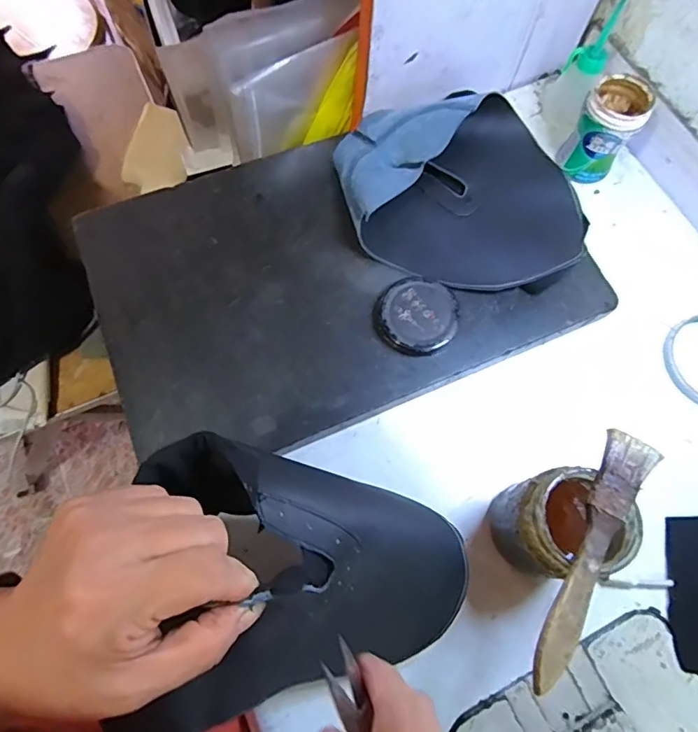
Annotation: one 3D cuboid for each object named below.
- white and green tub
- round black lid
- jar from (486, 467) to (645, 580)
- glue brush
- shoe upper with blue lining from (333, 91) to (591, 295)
[{"bbox_3d":[0.229,-0.212,0.459,0.051,0.078,0.050,1,69,-2],"label":"white and green tub"},{"bbox_3d":[0.055,-0.041,0.403,0.063,0.010,0.063,1,69,-2],"label":"round black lid"},{"bbox_3d":[0.131,0.102,0.328,0.061,0.102,0.058,1,69,-2],"label":"jar"},{"bbox_3d":[0.132,0.102,0.271,0.027,0.006,0.143,28,70,8],"label":"glue brush"},{"bbox_3d":[0.097,-0.151,0.424,0.202,0.040,0.167,0,69,-3],"label":"shoe upper with blue lining"}]

